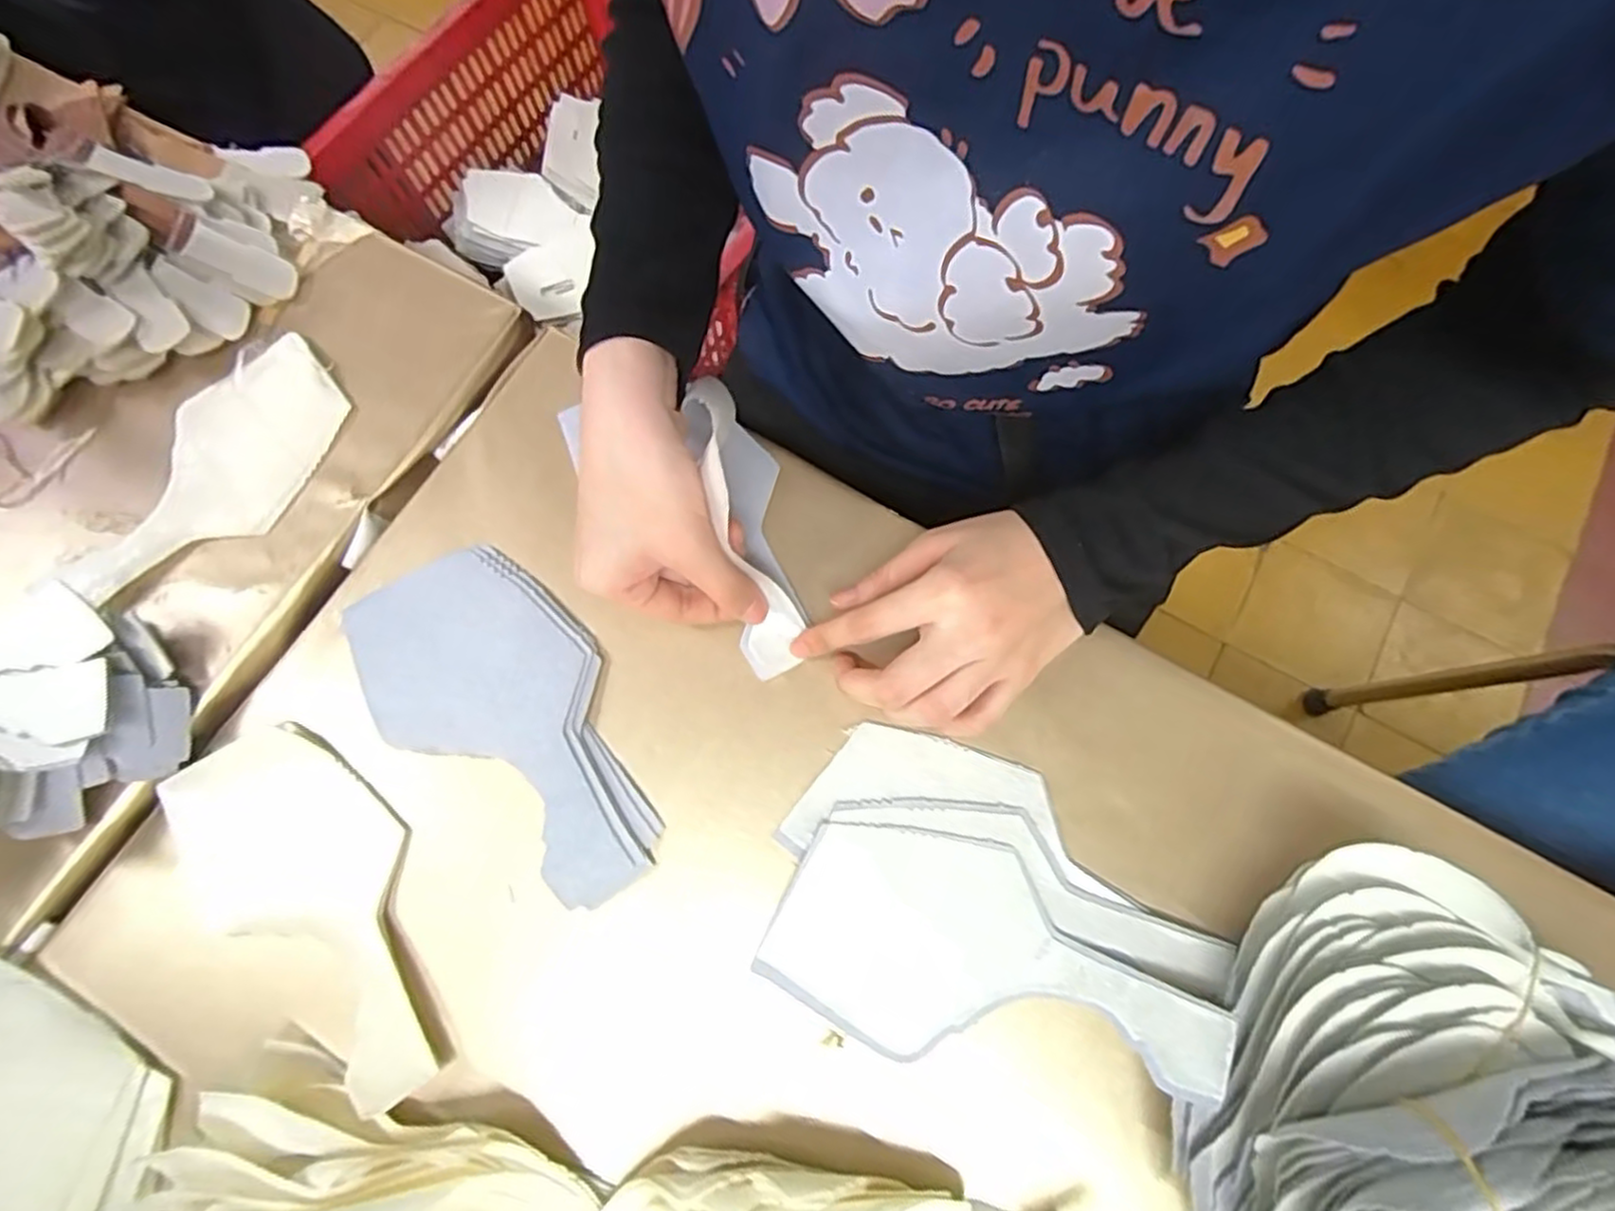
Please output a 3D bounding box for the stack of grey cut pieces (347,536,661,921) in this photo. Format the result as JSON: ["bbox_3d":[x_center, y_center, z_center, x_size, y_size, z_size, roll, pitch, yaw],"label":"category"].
[{"bbox_3d":[-0.139,0.050,0.341,0.093,0.011,0.185,-42,76,-10],"label":"stack of grey cut pieces"}]

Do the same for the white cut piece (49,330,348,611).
[{"bbox_3d":[-0.311,-0.071,0.384,0.083,0.011,0.162,21,75,8],"label":"white cut piece"}]

